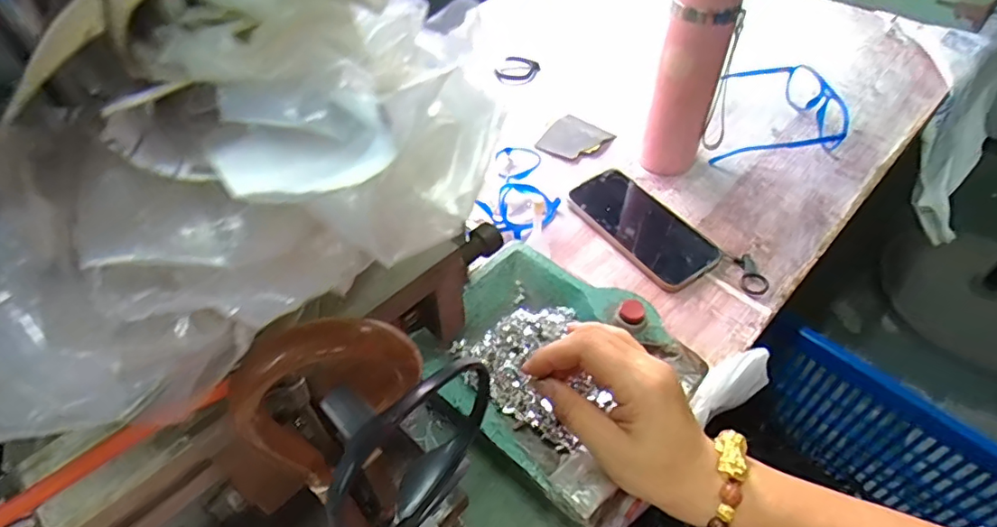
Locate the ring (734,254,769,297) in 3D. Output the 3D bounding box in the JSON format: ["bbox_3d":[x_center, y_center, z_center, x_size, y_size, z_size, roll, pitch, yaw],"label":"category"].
[{"bbox_3d":[0.247,0.011,0.543,0.027,0.006,0.047,-1,50,3],"label":"ring"}]

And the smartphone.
[{"bbox_3d":[0.149,-0.043,0.580,0.087,0.006,0.162,-30,54,-20],"label":"smartphone"}]

